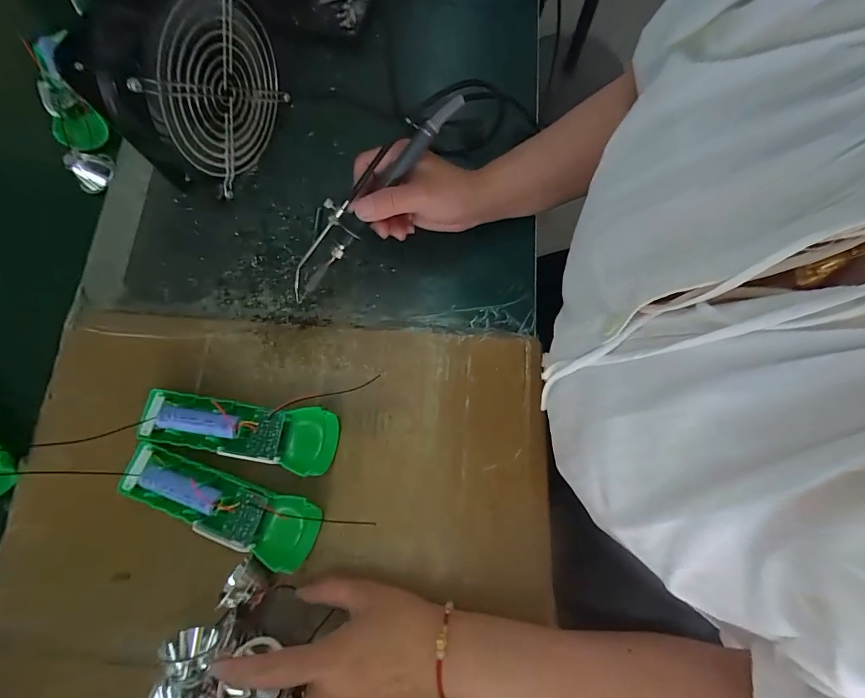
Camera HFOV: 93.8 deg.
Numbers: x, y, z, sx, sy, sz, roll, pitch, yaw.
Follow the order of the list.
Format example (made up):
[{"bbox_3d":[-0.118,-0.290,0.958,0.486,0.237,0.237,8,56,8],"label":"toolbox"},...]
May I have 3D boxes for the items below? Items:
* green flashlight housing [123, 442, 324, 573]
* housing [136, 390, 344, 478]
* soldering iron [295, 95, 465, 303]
[{"bbox_3d":[-0.160,0.117,0.307,0.153,0.027,0.045,19,74,4],"label":"green flashlight housing"},{"bbox_3d":[-0.153,0.063,0.320,0.154,0.029,0.047,9,74,2],"label":"housing"},{"bbox_3d":[-0.054,-0.120,0.324,0.203,0.031,0.024,-44,78,14],"label":"soldering iron"}]

